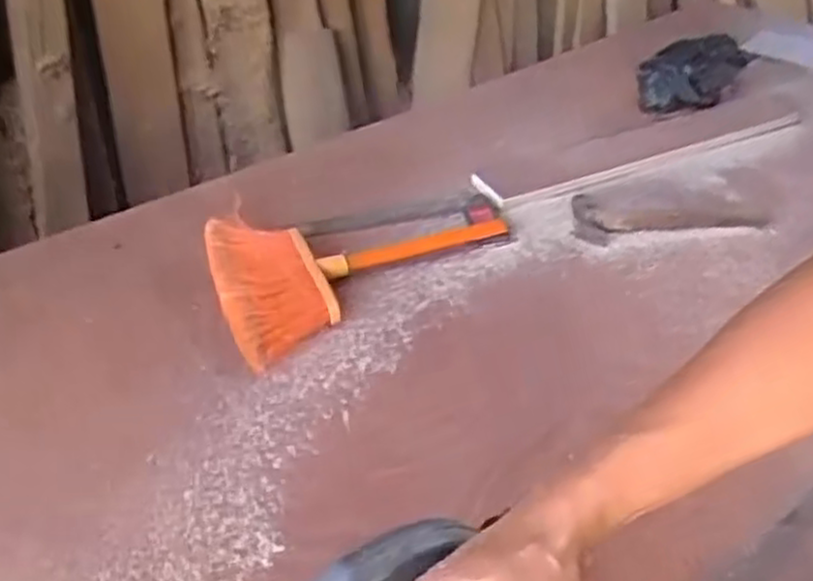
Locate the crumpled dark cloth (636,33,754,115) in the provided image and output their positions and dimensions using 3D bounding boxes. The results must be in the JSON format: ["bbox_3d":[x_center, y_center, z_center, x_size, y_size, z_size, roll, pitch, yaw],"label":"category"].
[{"bbox_3d":[0.476,-0.363,1.250,0.178,0.106,0.078,-1,37,3],"label":"crumpled dark cloth"}]

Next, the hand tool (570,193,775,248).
[{"bbox_3d":[0.355,-0.104,1.040,0.259,0.023,0.094,-4,37,-2],"label":"hand tool"}]

